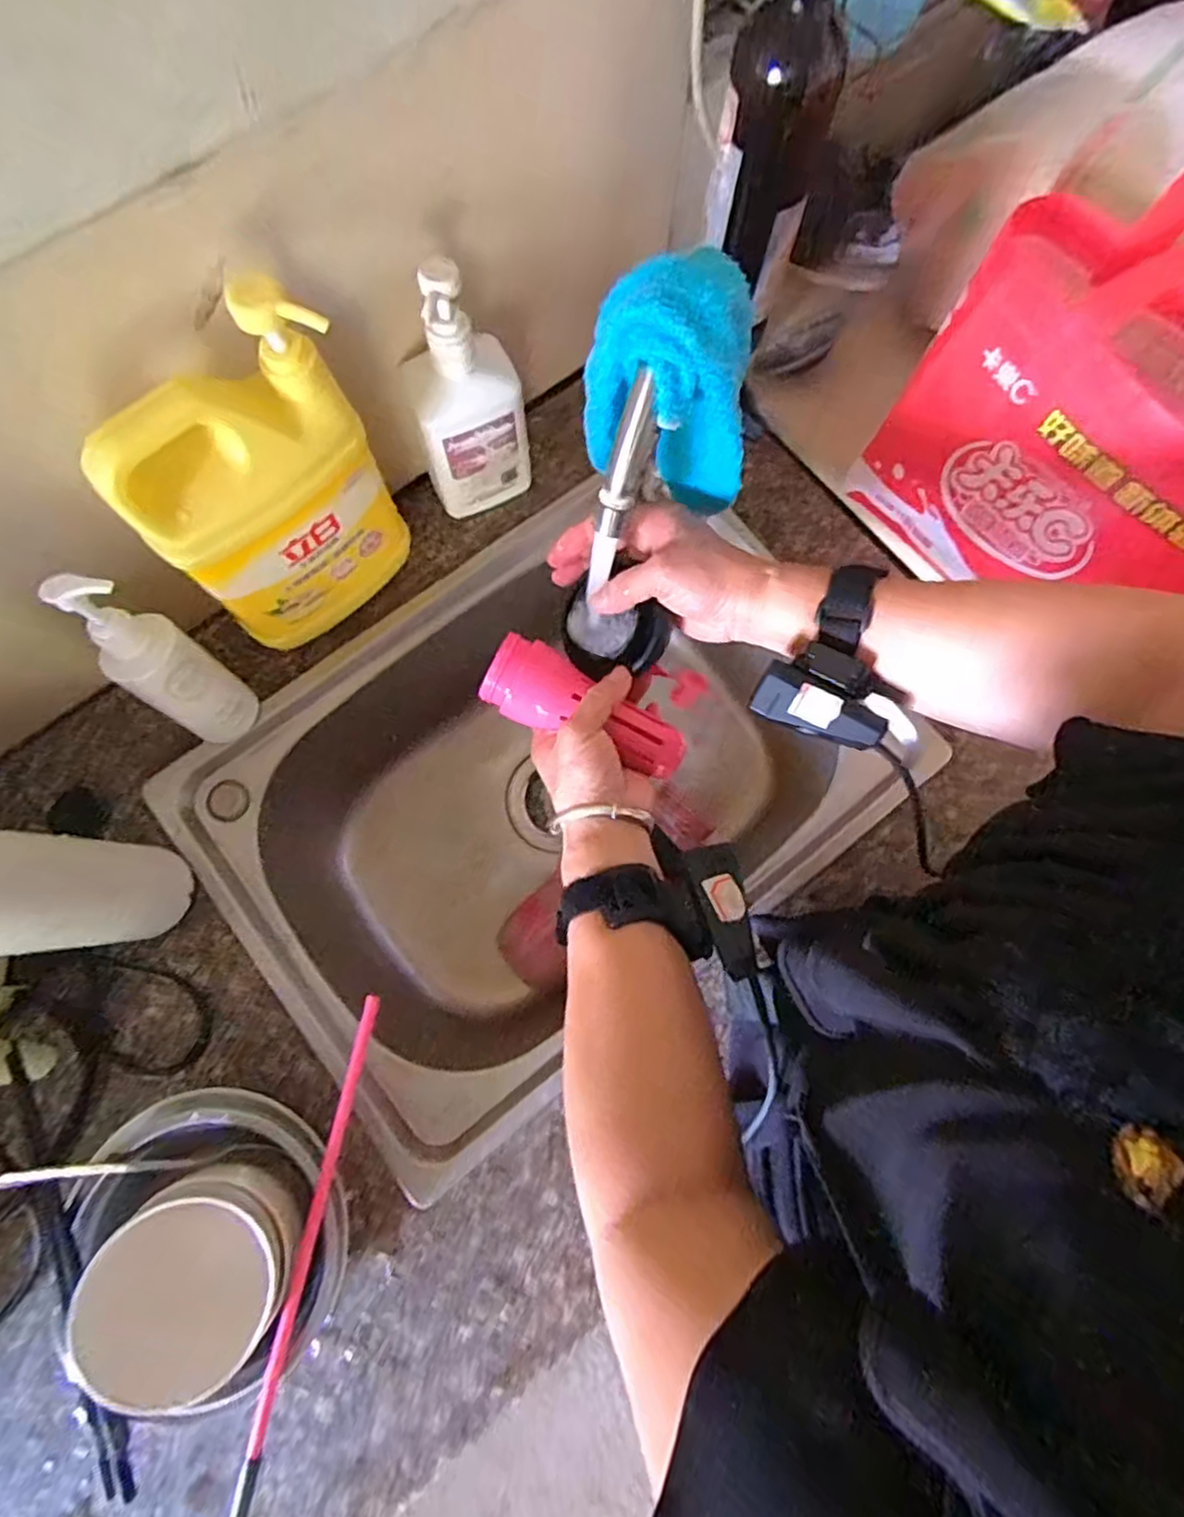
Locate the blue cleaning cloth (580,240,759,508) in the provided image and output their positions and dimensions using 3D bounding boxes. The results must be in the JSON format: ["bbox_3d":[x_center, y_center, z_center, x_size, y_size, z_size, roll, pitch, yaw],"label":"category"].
[{"bbox_3d":[0.041,-0.192,0.367,0.082,0.120,0.073,-9,76,-3],"label":"blue cleaning cloth"}]

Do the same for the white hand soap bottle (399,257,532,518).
[{"bbox_3d":[-0.091,-0.258,0.500,0.080,0.197,0.059,-18,77,-6],"label":"white hand soap bottle"}]

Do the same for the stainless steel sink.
[{"bbox_3d":[-0.058,0.040,0.623,0.464,0.209,0.370,-38,80,-10],"label":"stainless steel sink"}]

